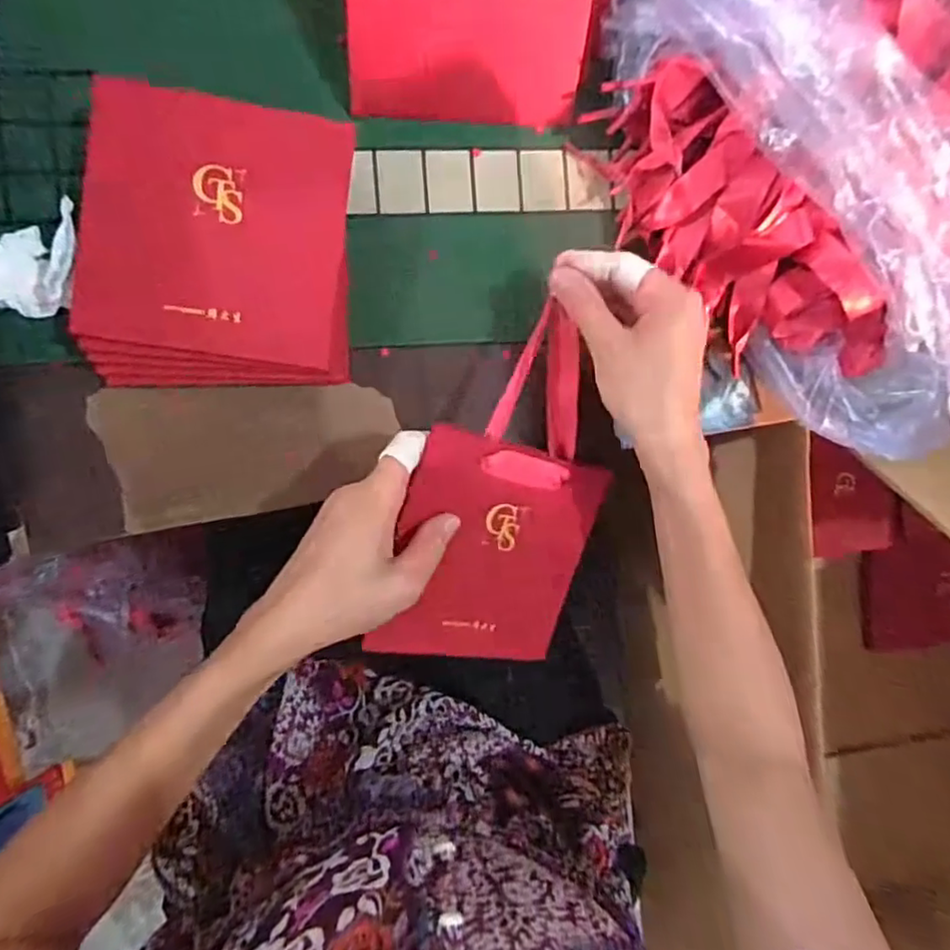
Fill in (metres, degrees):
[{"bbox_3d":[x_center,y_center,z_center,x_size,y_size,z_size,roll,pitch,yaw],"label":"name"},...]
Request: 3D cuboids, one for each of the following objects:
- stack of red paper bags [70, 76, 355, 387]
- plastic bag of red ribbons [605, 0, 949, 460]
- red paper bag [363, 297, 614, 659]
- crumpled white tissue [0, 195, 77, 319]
[{"bbox_3d":[-0.148,-0.131,0.371,0.148,0.044,0.157,1,92,-10],"label":"stack of red paper bags"},{"bbox_3d":[0.221,-0.193,0.382,0.314,0.124,0.253,36,86,-9],"label":"plastic bag of red ribbons"},{"bbox_3d":[0.021,0.011,0.395,0.133,0.014,0.215,13,97,-31],"label":"red paper bag"},{"bbox_3d":[-0.249,-0.123,0.367,0.043,0.030,0.064,12,90,-10],"label":"crumpled white tissue"}]

